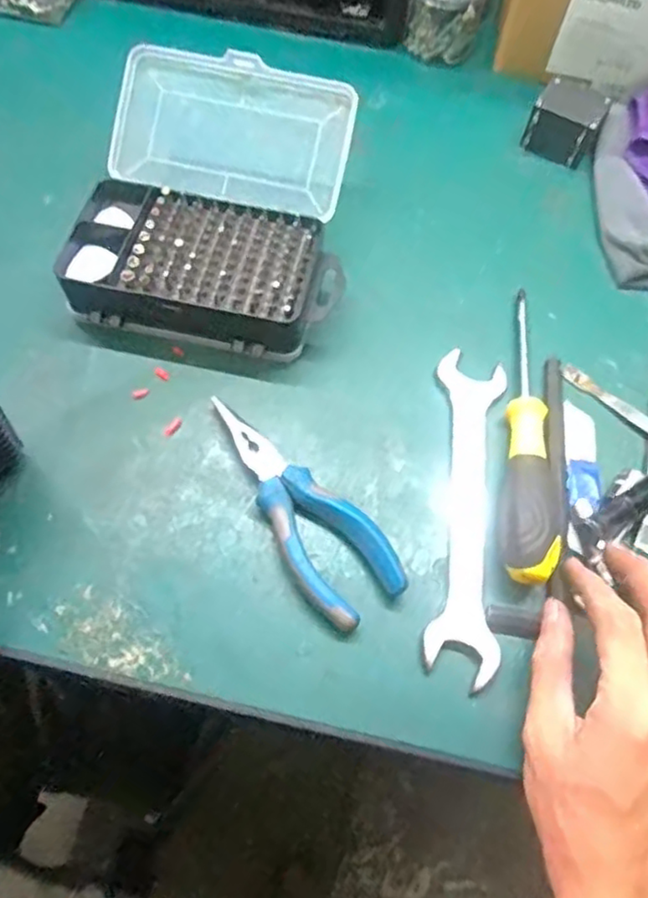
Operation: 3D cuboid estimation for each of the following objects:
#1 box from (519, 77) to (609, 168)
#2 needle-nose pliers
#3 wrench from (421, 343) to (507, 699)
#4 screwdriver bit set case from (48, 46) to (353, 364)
[{"bbox_3d":[0.193,-0.261,0.525,0.050,0.040,0.052,32,66,11],"label":"box"},{"bbox_3d":[-0.015,0.029,0.374,0.052,0.018,0.150,-31,70,-17],"label":"needle-nose pliers"},{"bbox_3d":[0.084,0.031,0.384,0.040,0.004,0.200,8,64,0],"label":"wrench"},{"bbox_3d":[-0.072,-0.164,0.443,0.167,0.070,0.194,12,64,2],"label":"screwdriver bit set case"}]

